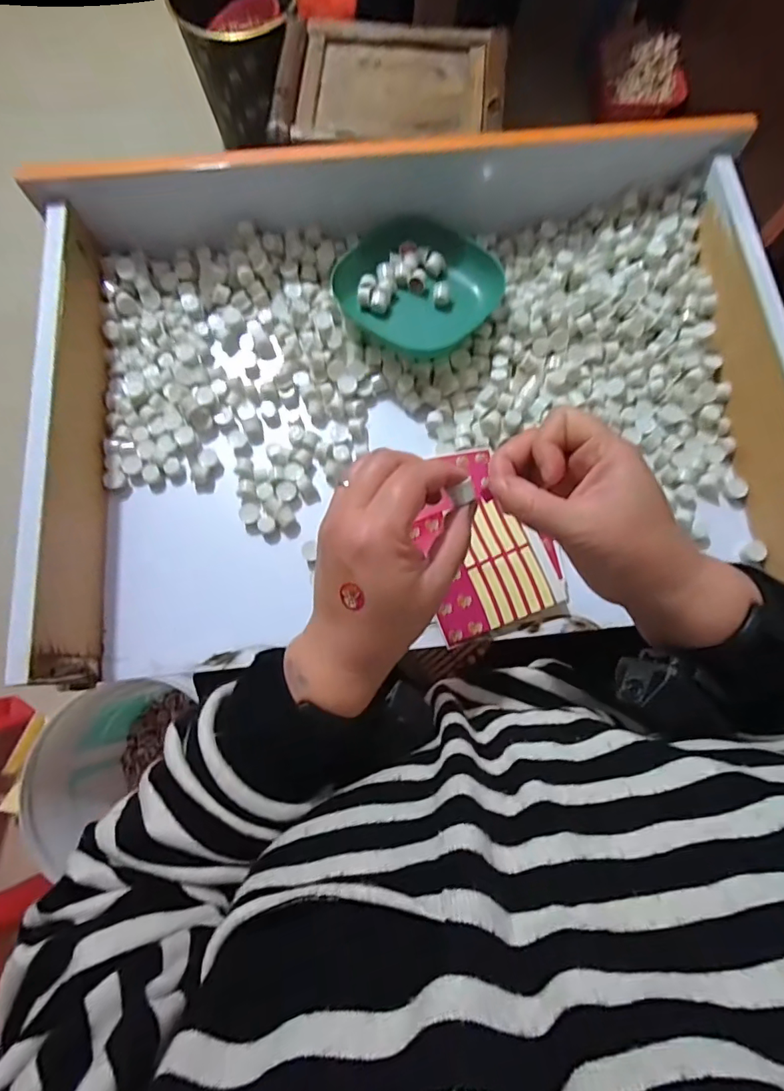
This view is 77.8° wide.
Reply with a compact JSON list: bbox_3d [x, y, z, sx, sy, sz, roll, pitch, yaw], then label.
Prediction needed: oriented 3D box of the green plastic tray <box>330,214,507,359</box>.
[{"bbox_3d":[0.021,-0.243,0.451,0.144,0.028,0.130,39,78,8],"label":"green plastic tray"}]

